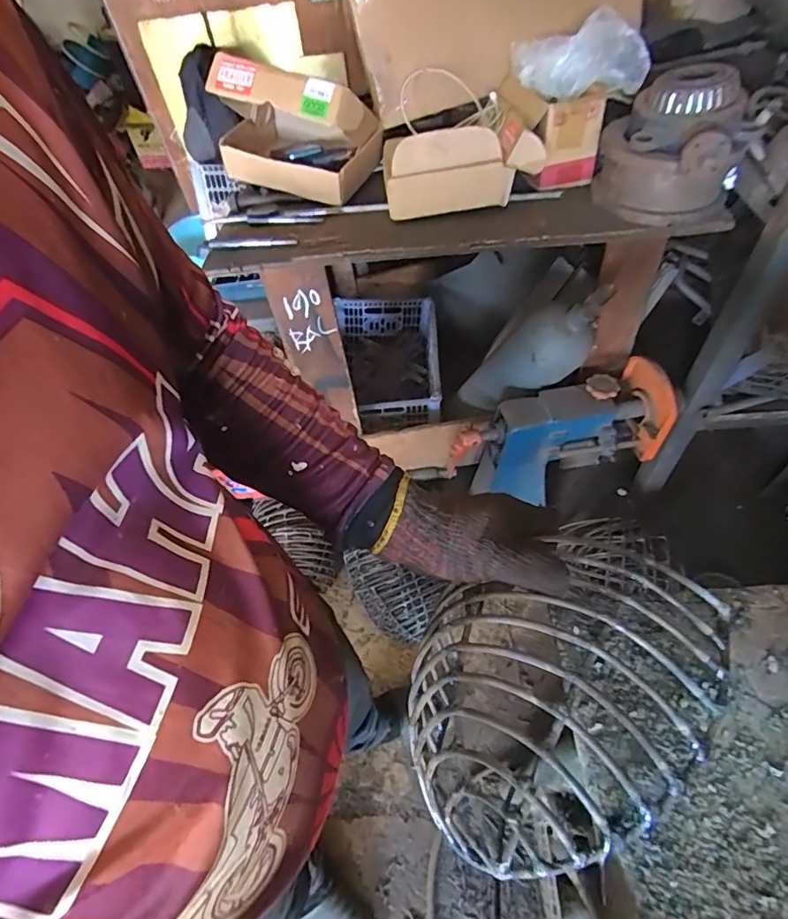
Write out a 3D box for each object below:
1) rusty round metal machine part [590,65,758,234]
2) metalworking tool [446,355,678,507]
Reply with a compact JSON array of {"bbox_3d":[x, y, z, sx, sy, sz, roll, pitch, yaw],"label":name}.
[{"bbox_3d":[0.463,-0.504,0.839,0.237,0.191,0.195,17,55,18],"label":"rusty round metal machine part"},{"bbox_3d":[0.367,-0.050,1.124,0.456,0.212,0.185,-15,52,-6],"label":"metalworking tool"}]

